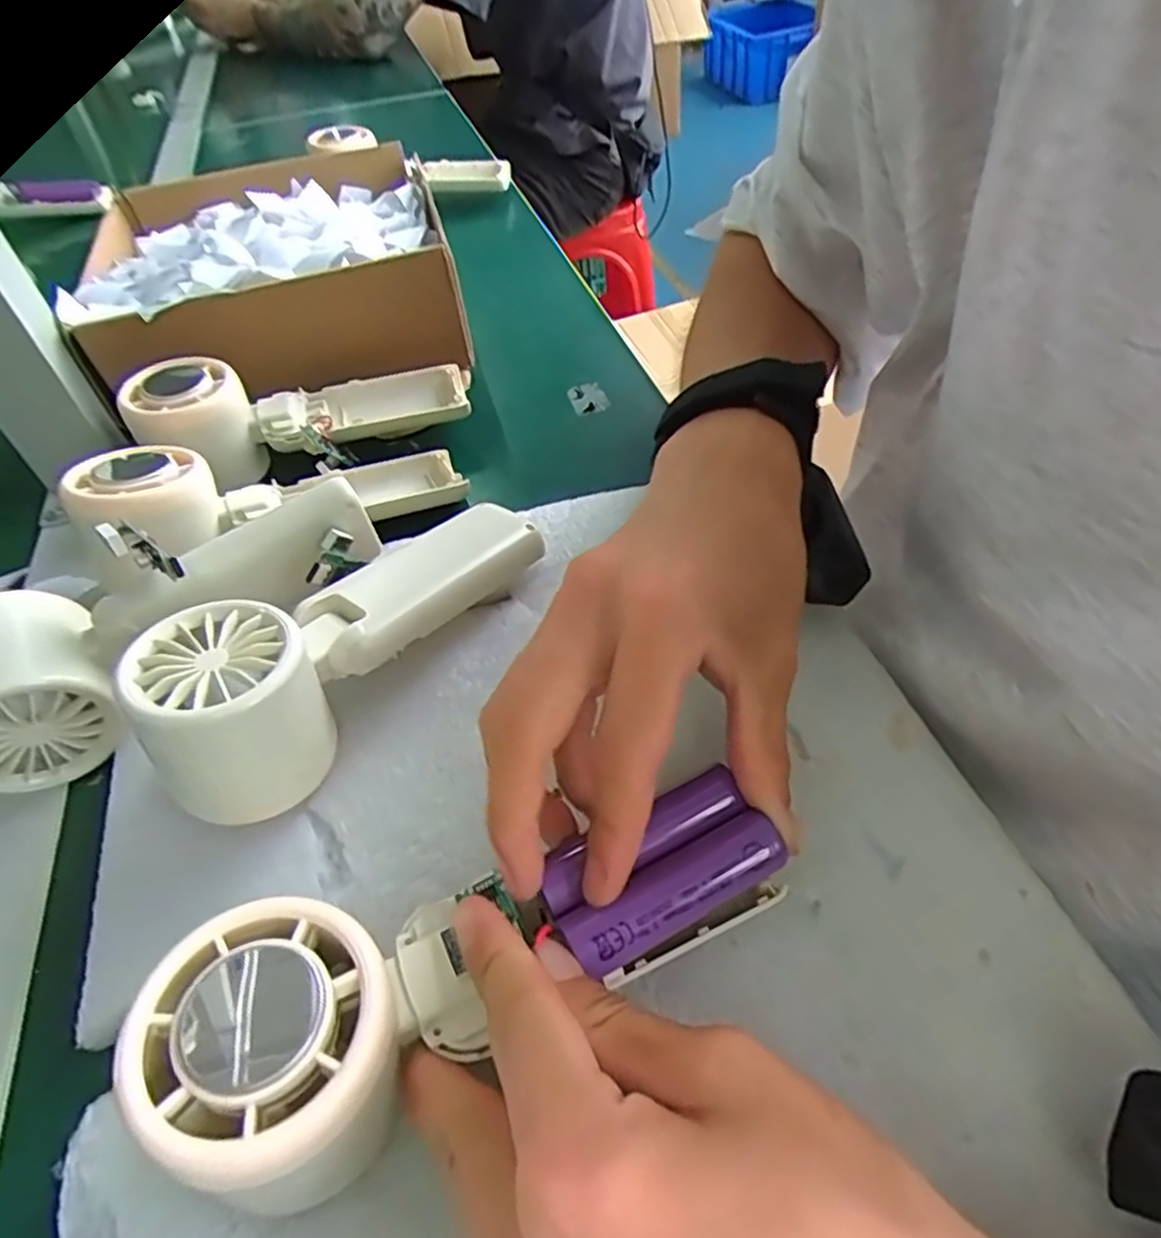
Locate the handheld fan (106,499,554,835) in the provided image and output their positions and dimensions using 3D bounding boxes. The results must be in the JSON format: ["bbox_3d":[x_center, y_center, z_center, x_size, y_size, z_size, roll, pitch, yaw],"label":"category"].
[{"bbox_3d":[-0.083,-0.004,0.273,0.054,0.058,0.165,25,56,23],"label":"handheld fan"}]

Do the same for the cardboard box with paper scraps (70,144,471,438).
[{"bbox_3d":[-0.193,-0.226,0.468,0.215,0.068,0.247,-19,51,-11],"label":"cardboard box with paper scraps"}]

